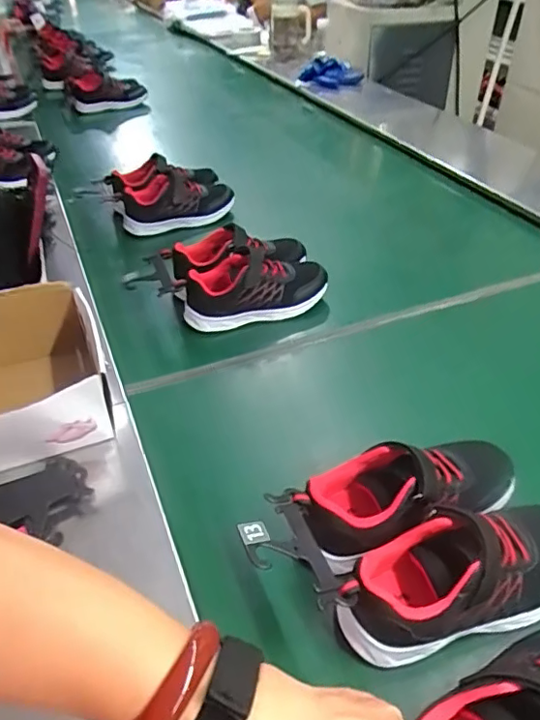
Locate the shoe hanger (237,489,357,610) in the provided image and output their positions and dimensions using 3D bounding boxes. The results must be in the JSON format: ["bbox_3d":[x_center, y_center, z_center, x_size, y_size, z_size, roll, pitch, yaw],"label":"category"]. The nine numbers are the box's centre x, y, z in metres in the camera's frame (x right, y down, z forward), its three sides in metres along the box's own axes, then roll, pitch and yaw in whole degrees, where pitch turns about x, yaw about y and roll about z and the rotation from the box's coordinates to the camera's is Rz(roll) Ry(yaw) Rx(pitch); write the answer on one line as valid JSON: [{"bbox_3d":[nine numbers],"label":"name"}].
[{"bbox_3d":[0.012,0.144,0.414,0.059,0.012,0.100,0,40,-27],"label":"shoe hanger"}]

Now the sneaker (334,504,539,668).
[{"bbox_3d":[0.152,0.168,0.434,0.217,0.074,0.079,-10,42,-12],"label":"sneaker"}]

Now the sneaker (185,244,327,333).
[{"bbox_3d":[-0.020,-0.102,0.766,0.205,0.082,0.069,-14,43,-17],"label":"sneaker"}]

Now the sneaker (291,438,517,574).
[{"bbox_3d":[0.126,0.117,0.492,0.213,0.077,0.081,-13,43,-16],"label":"sneaker"}]

